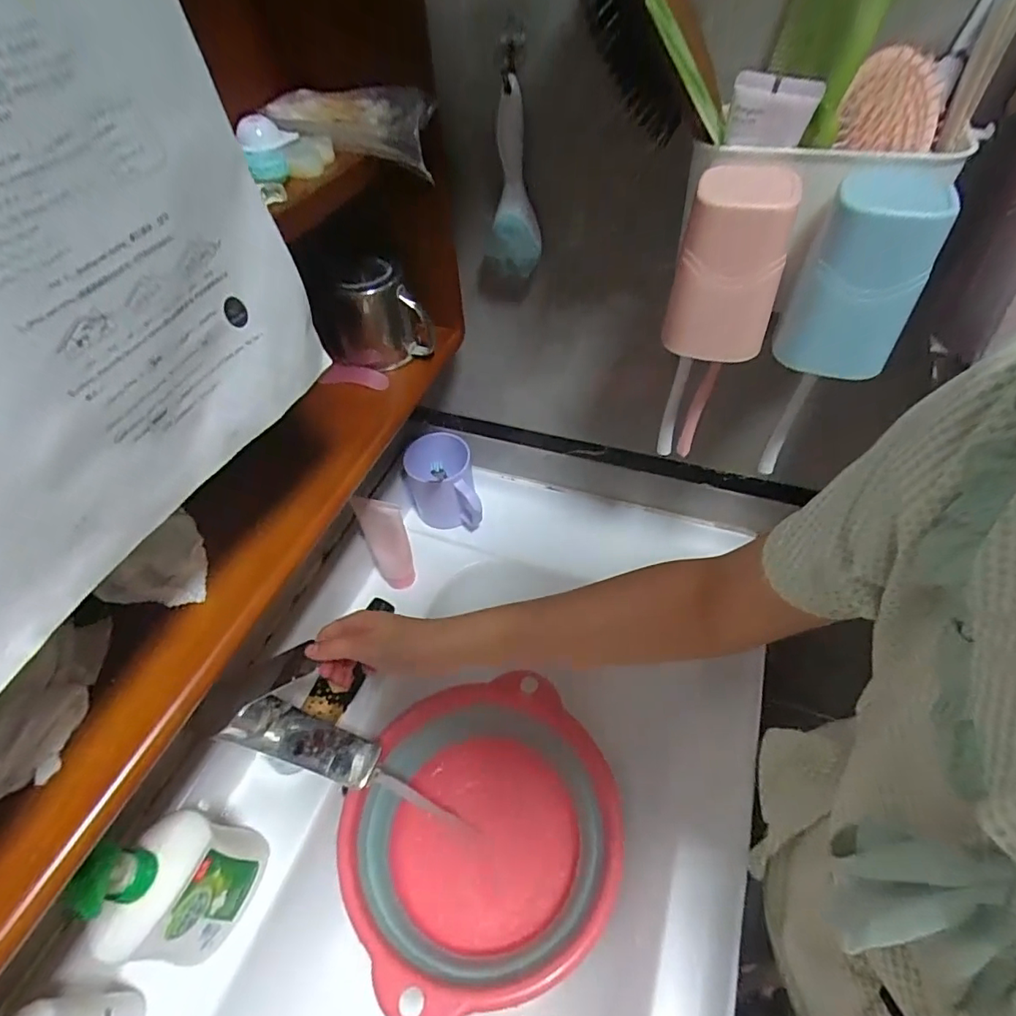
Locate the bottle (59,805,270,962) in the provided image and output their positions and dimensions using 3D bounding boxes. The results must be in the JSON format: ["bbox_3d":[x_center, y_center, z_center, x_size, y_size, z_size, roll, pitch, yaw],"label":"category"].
[{"bbox_3d":[-0.251,0.285,0.401,0.047,0.170,0.095,7,51,10],"label":"bottle"}]

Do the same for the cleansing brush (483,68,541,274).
[{"bbox_3d":[0.002,-0.259,0.432,0.046,0.134,0.023,-11,50,-5],"label":"cleansing brush"}]

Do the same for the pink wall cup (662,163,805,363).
[{"bbox_3d":[0.138,-0.149,0.328,0.064,0.096,0.052,12,52,13],"label":"pink wall cup"}]

